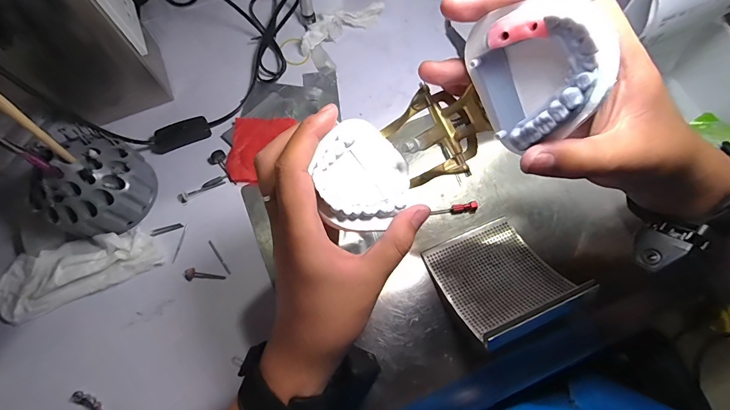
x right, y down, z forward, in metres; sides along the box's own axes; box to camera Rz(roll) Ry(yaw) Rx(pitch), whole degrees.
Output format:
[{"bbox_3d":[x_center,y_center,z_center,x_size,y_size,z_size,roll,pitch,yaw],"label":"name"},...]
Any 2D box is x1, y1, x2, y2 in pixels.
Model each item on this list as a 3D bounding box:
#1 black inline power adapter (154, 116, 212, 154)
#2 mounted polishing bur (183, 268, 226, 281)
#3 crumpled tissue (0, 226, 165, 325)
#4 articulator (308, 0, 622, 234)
[{"bbox_3d":[-0.217,-0.083,0.415,0.065,0.019,0.024,-23,70,-7],"label":"black inline power adapter"},{"bbox_3d":[-0.163,0.072,0.354,0.041,0.009,0.012,8,69,5],"label":"mounted polishing bur"},{"bbox_3d":[-0.297,0.067,0.360,0.161,0.017,0.060,-23,70,-8],"label":"crumpled tissue"},{"bbox_3d":[0.037,-0.046,0.210,0.153,0.115,0.075,-18,69,-5],"label":"articulator"}]

